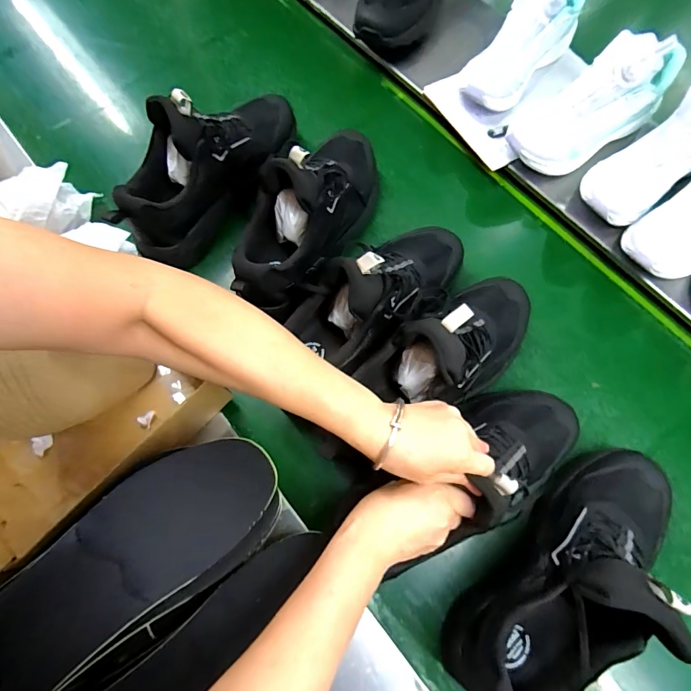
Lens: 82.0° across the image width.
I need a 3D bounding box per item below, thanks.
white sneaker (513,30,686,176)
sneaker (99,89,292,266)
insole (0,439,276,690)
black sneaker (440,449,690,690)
[{"bbox_3d":[0.343,-0.345,0.560,0.224,0.130,0.112,-31,74,-8],"label":"white sneaker"},{"bbox_3d":[-0.188,-0.271,0.547,0.097,0.135,0.303,42,78,13],"label":"sneaker"},{"bbox_3d":[-0.199,0.190,0.320,0.311,0.033,0.097,-38,75,-25],"label":"insole"},{"bbox_3d":[0.241,0.240,0.401,0.102,0.173,0.324,43,78,13],"label":"black sneaker"}]

